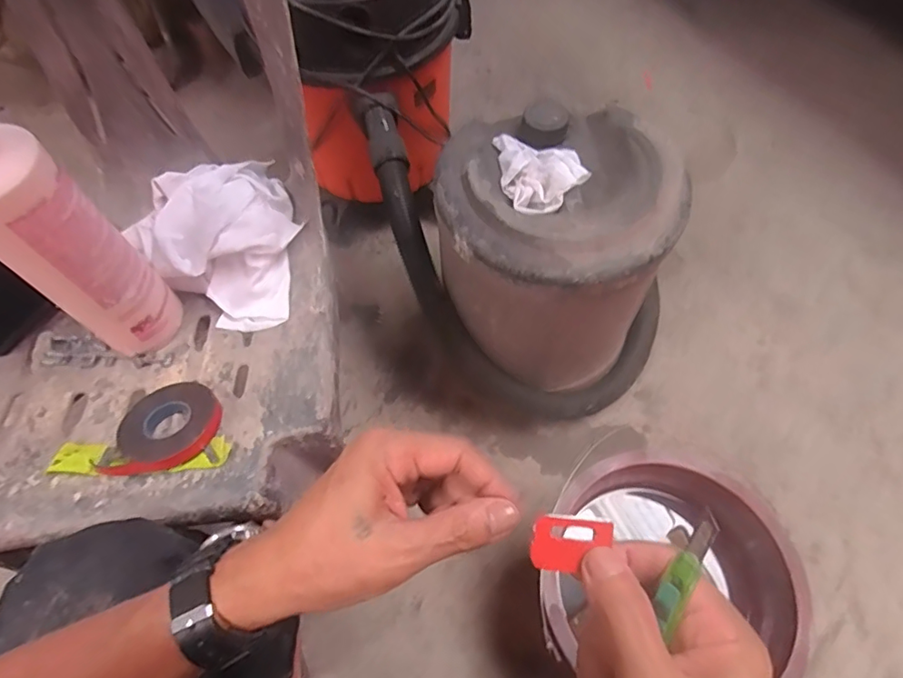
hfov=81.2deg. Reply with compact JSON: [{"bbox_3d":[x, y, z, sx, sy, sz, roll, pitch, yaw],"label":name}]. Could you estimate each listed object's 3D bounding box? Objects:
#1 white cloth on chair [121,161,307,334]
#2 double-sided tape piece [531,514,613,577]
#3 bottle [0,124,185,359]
[{"bbox_3d":[-0.219,-0.102,0.536,0.173,0.068,0.153,41,69,20],"label":"white cloth on chair"},{"bbox_3d":[0.056,0.095,0.244,0.037,0.008,0.023,4,63,6],"label":"double-sided tape piece"},{"bbox_3d":[-0.315,-0.072,0.434,0.064,0.255,0.078,32,67,17],"label":"bottle"}]

